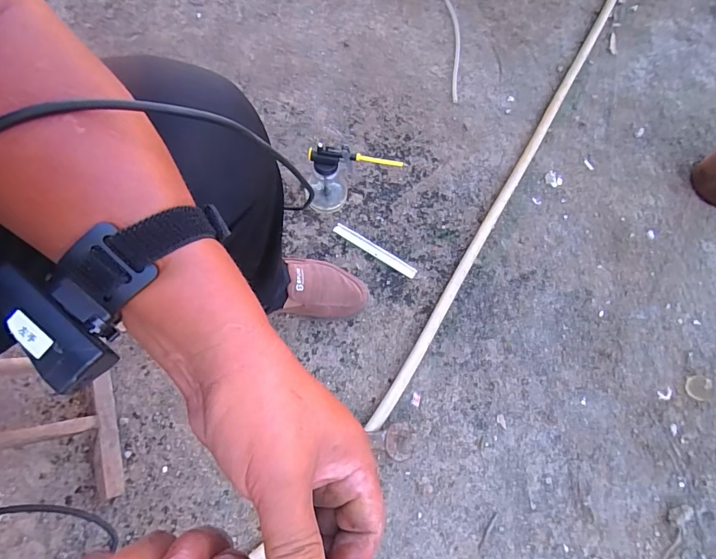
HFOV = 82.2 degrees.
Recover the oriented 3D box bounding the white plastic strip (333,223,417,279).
[{"bbox_3d":[0.033,-0.056,0.779,0.176,0.006,0.024,32,74,8],"label":"white plastic strip"}]

